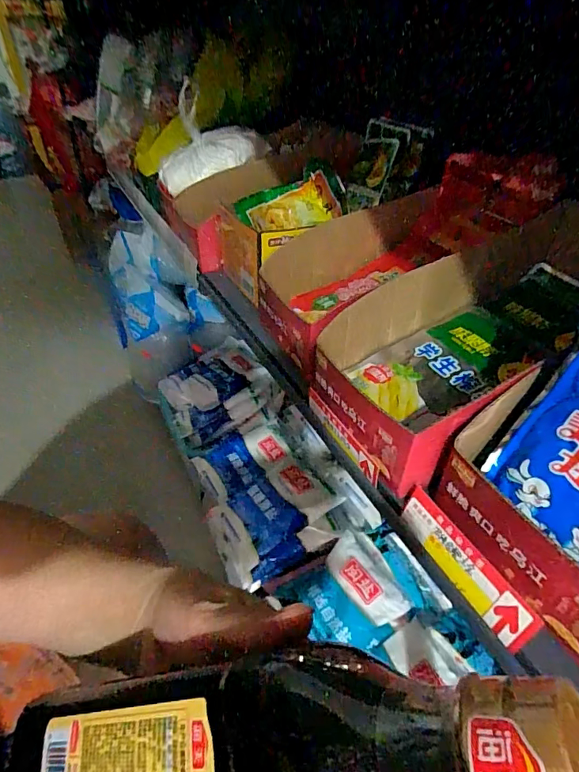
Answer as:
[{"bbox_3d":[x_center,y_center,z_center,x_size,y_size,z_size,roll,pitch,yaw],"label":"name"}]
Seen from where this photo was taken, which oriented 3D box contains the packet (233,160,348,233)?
[{"bbox_3d":[-0.004,-0.218,0.524,0.150,0.064,0.042,-22,44,-25],"label":"packet"}]

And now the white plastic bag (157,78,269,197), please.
[{"bbox_3d":[-0.109,-0.313,0.605,0.153,0.047,0.065,-21,40,5],"label":"white plastic bag"}]

